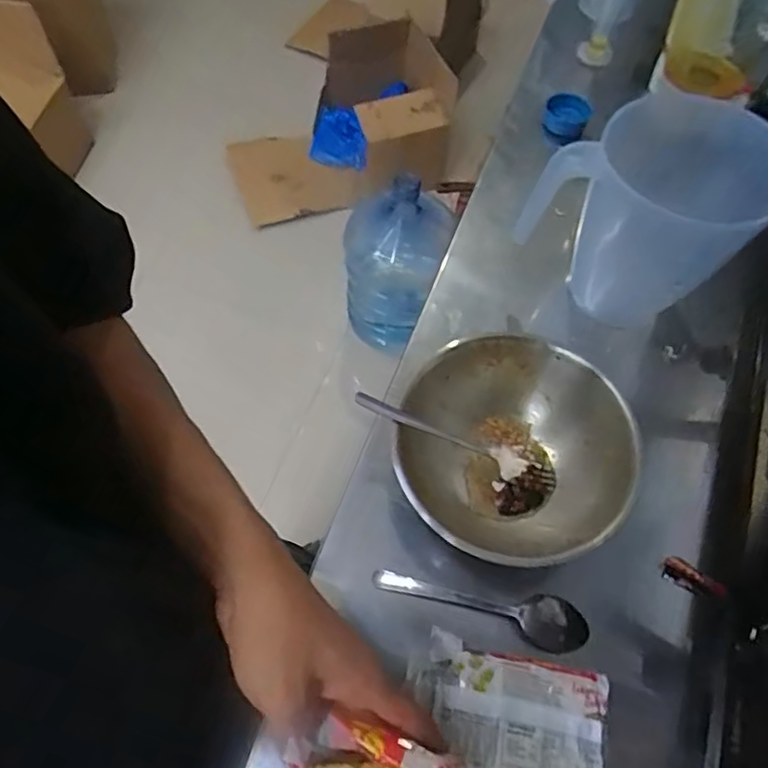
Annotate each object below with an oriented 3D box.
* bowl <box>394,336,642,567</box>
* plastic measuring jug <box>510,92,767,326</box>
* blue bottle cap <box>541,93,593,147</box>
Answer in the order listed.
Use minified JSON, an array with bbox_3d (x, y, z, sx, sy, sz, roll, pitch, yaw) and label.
[{"bbox_3d":[0.109,0.058,0.517,0.180,0.089,0.174,1,63,-1],"label":"bowl"},{"bbox_3d":[0.264,-0.169,0.589,0.186,0.182,0.184,-40,70,-19],"label":"plastic measuring jug"},{"bbox_3d":[0.228,-0.333,0.757,0.052,0.040,0.057,13,63,5],"label":"blue bottle cap"}]

